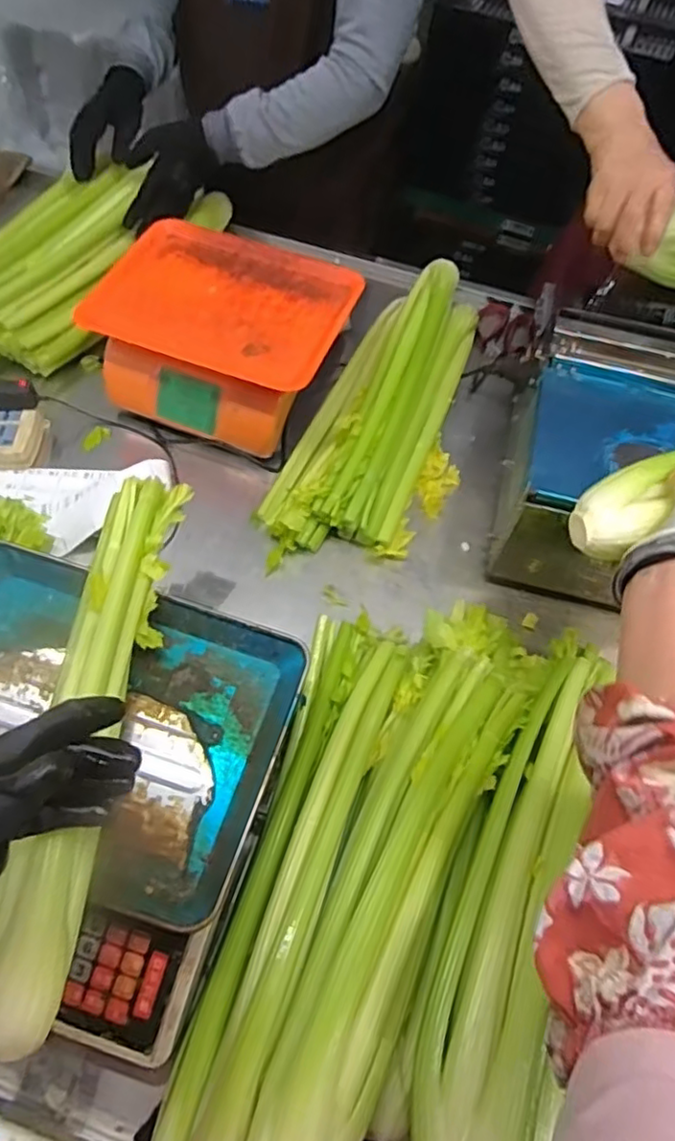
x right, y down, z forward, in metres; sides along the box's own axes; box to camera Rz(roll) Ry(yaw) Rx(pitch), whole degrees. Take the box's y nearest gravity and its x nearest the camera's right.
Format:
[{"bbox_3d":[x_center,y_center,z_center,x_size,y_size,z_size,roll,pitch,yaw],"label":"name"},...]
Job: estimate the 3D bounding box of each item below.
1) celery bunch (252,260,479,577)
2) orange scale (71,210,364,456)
[{"bbox_3d":[0.065,-0.199,0.784,0.202,0.099,0.437,19,60,7],"label":"celery bunch"},{"bbox_3d":[-0.146,-0.306,0.812,0.285,0.122,0.262,21,60,8],"label":"orange scale"}]

